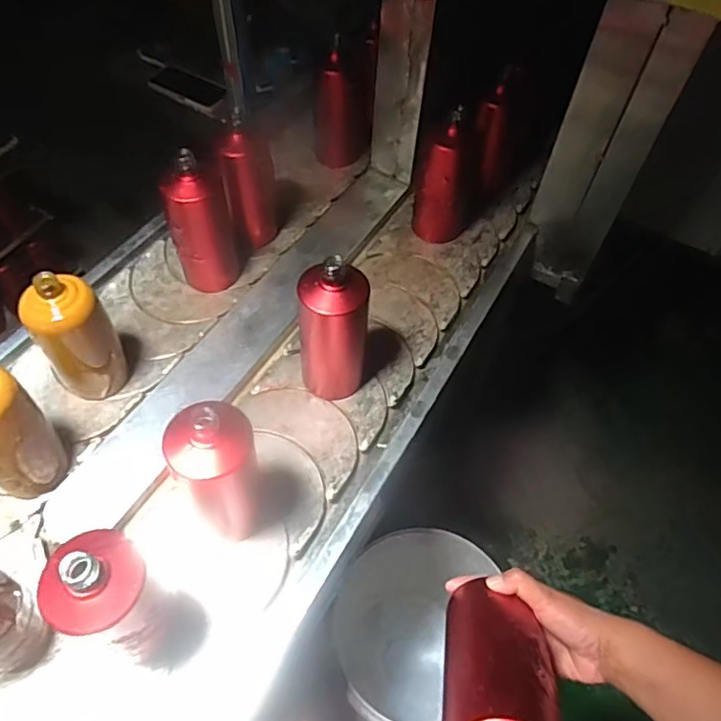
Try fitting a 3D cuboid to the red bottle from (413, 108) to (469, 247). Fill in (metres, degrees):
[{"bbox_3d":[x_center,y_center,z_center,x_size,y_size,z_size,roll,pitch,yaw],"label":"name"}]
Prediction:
[{"bbox_3d":[0.128,-0.271,0.897,0.081,0.201,0.088,9,55,6],"label":"red bottle"}]

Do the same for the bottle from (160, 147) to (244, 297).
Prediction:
[{"bbox_3d":[-0.223,-0.200,0.823,0.079,0.206,0.088,-11,56,-8],"label":"bottle"}]

